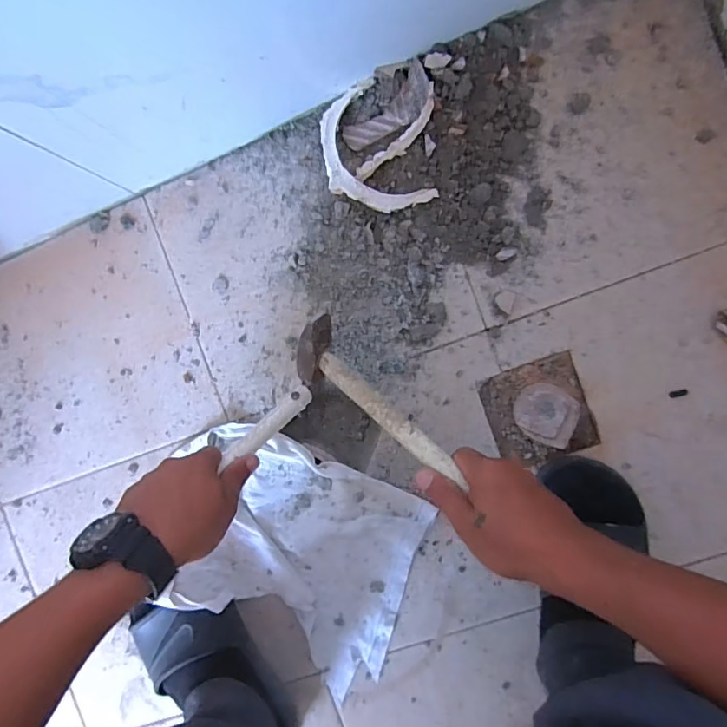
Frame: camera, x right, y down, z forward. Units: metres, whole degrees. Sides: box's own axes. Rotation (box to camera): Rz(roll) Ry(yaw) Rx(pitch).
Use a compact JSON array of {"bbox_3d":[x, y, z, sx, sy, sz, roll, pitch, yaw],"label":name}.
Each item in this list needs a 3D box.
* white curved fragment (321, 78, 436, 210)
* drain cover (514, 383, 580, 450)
[{"bbox_3d":[0.014,-0.217,0.502,0.108,0.021,0.127,0,93,6],"label":"white curved fragment"},{"bbox_3d":[0.178,0.048,0.503,0.054,0.049,0.053,19,95,5],"label":"drain cover"}]

